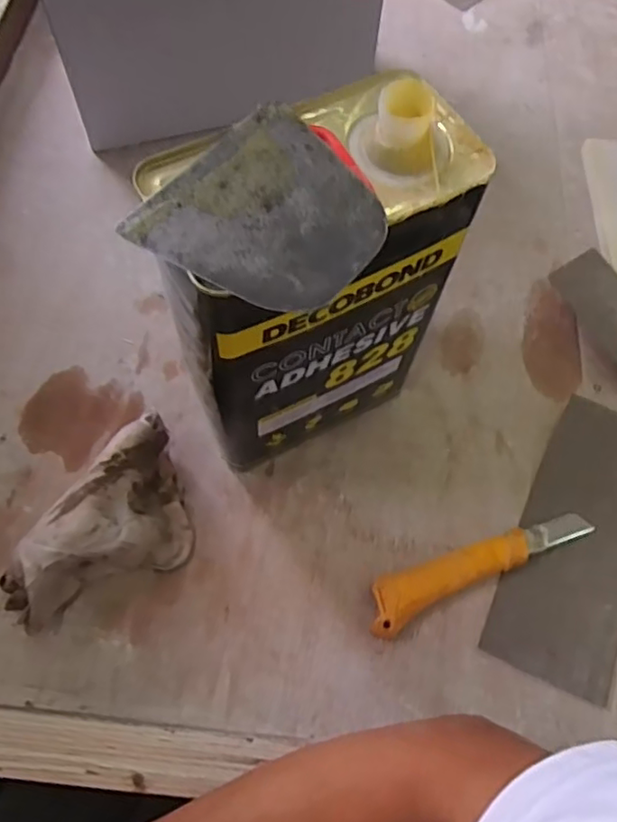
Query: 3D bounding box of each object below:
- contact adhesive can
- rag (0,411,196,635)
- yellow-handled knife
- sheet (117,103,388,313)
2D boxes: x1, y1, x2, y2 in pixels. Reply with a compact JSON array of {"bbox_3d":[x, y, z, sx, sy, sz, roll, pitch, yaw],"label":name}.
[{"bbox_3d":[-0.002,-0.062,0.398,0.174,0.260,0.099,-35,71,-18],"label":"contact adhesive can"},{"bbox_3d":[-0.136,0.085,0.430,0.081,0.058,0.154,36,68,13],"label":"rag"},{"bbox_3d":[0.127,0.113,0.454,0.180,0.019,0.036,-20,67,-13],"label":"yellow-handled knife"},{"bbox_3d":[-0.015,-0.092,0.283,0.096,0.004,0.099,35,70,11],"label":"sheet"}]

